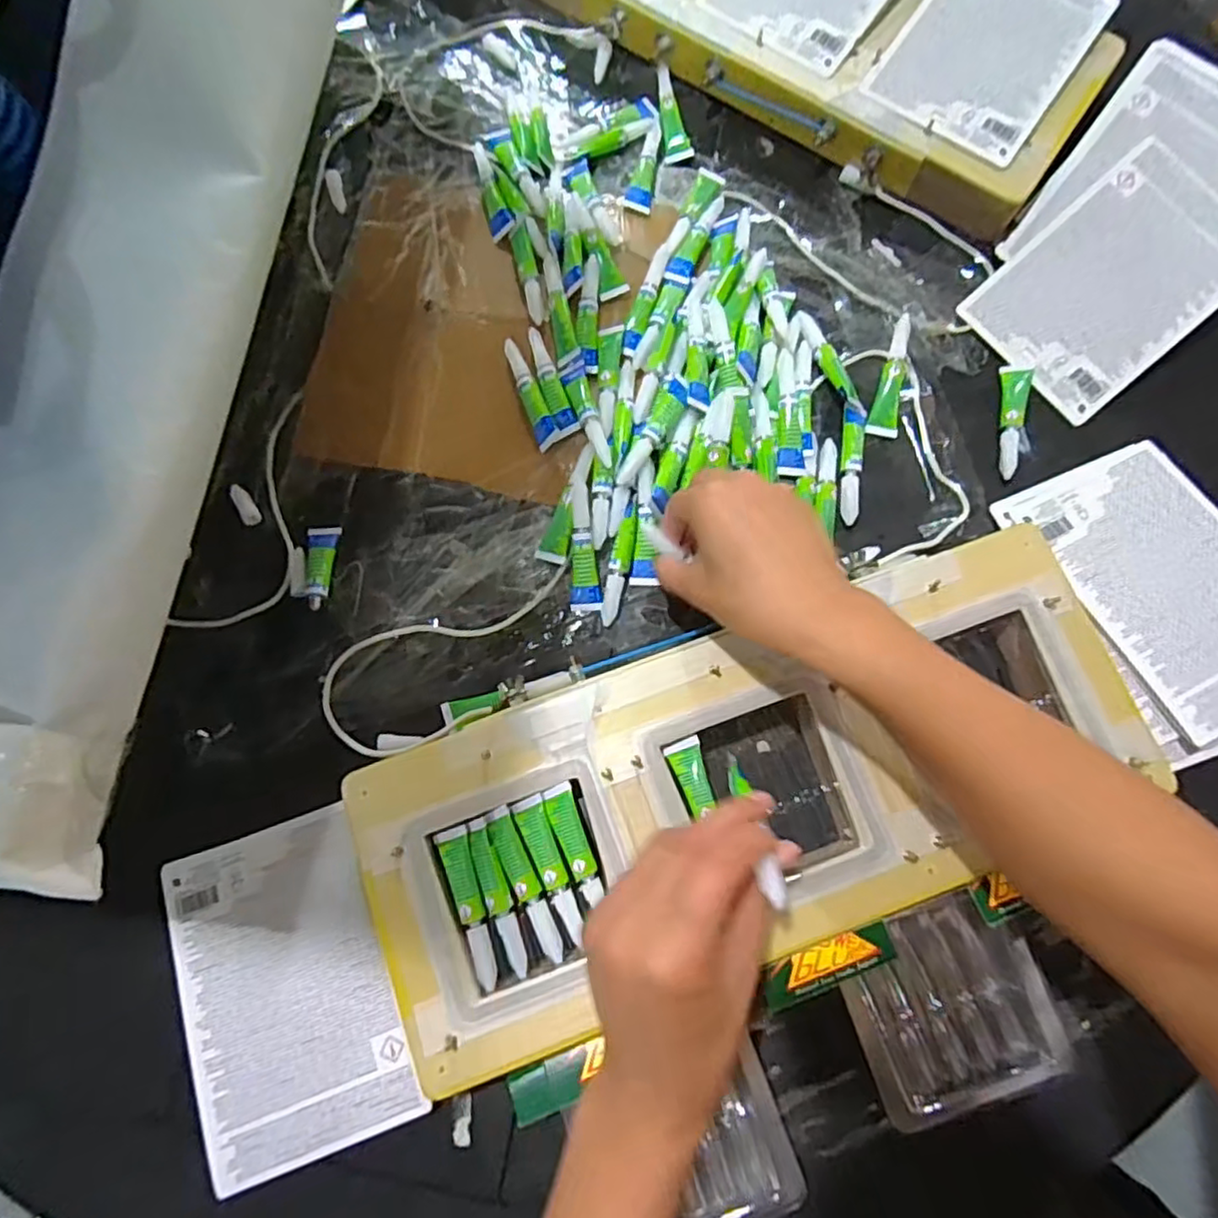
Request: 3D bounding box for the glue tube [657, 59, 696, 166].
[{"bbox_3d":[0.049,-0.372,0.503,0.021,0.008,0.080,-6,77,-2],"label":"glue tube"}]

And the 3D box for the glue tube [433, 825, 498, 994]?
[{"bbox_3d":[-0.073,0.158,0.356,0.017,0.007,0.081,-17,78,-4],"label":"glue tube"}]

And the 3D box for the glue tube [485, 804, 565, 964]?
[{"bbox_3d":[-0.045,0.146,0.358,0.015,0.005,0.083,-22,78,-5],"label":"glue tube"}]

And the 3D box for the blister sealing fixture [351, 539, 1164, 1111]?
[{"bbox_3d":[0.080,0.098,0.383,0.420,0.045,0.164,-21,78,-5],"label":"blister sealing fixture"}]

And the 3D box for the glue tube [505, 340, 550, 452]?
[{"bbox_3d":[-0.052,-0.144,0.441,0.014,0.010,0.081,-20,78,-5],"label":"glue tube"}]

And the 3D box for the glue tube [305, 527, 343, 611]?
[{"bbox_3d":[-0.182,-0.026,0.425,0.020,0.010,0.055,-4,77,-1],"label":"glue tube"}]

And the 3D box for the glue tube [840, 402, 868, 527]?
[{"bbox_3d":[0.160,-0.096,0.440,0.015,0.009,0.083,7,77,1],"label":"glue tube"}]

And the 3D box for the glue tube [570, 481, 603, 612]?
[{"bbox_3d":[-0.016,-0.039,0.421,0.019,0.007,0.079,-4,93,-1],"label":"glue tube"}]

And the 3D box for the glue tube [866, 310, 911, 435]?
[{"bbox_3d":[0.189,-0.156,0.452,0.019,0.007,0.082,8,86,19],"label":"glue tube"}]

